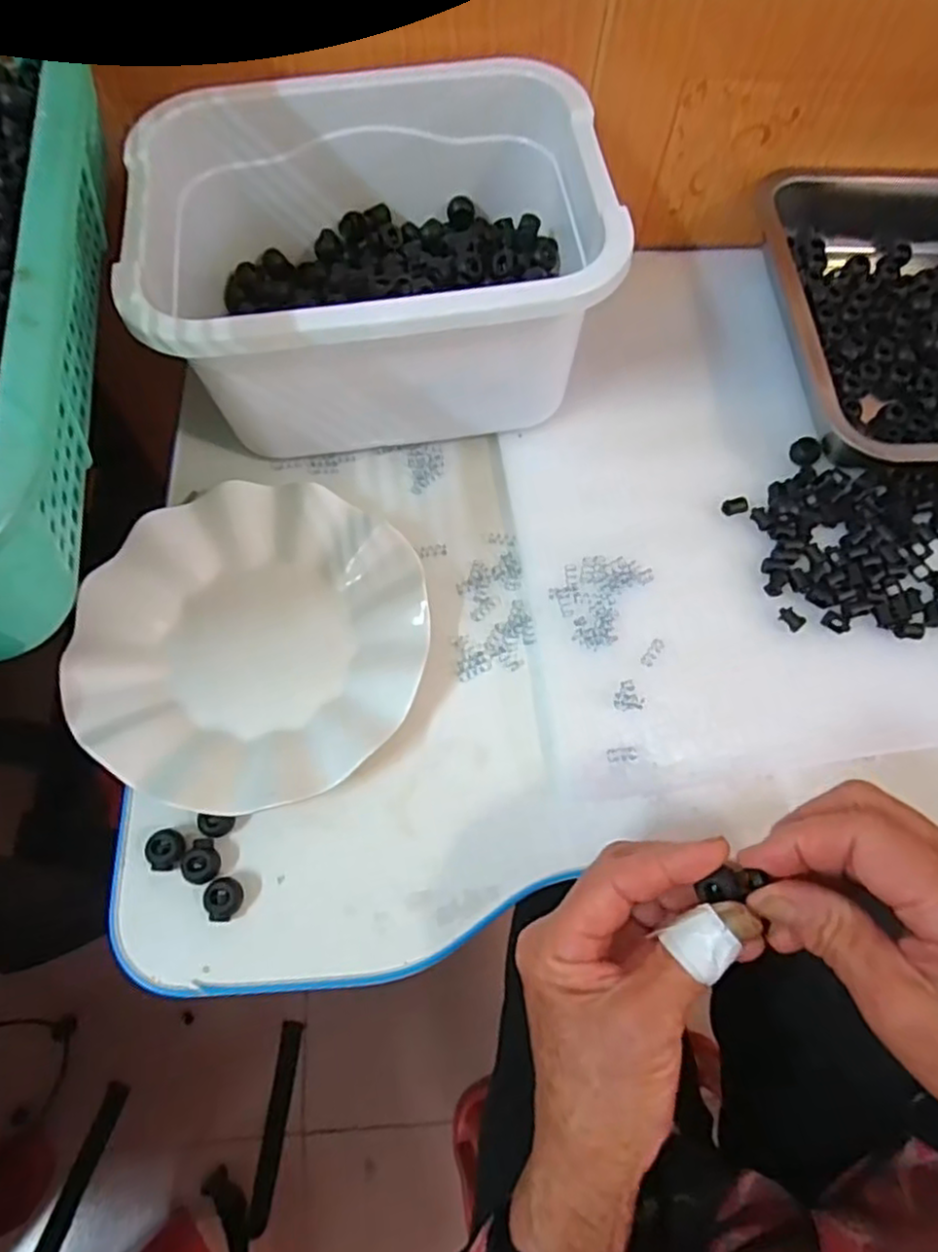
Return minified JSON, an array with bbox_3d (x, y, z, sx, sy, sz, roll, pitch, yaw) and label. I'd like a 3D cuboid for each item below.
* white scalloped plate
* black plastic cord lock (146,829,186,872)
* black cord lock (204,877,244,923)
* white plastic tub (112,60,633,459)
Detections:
[{"bbox_3d":[-0.118,0.004,0.366,0.180,0.019,0.176,1,71,-2],"label":"white scalloped plate"},{"bbox_3d":[-0.147,0.109,0.329,0.018,0.007,0.019,1,71,-2],"label":"black plastic cord lock"},{"bbox_3d":[-0.117,0.130,0.323,0.017,0.010,0.018,1,71,-2],"label":"black cord lock"},{"bbox_3d":[-0.055,-0.213,0.396,0.251,0.109,0.190,-12,72,-6],"label":"white plastic tub"}]

